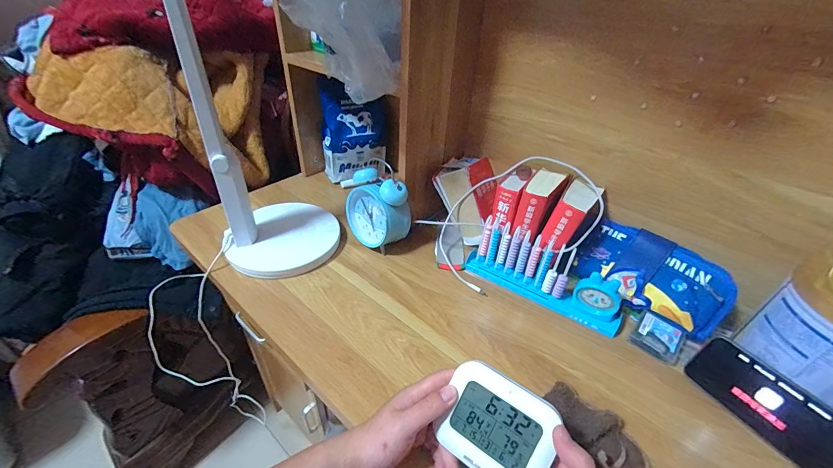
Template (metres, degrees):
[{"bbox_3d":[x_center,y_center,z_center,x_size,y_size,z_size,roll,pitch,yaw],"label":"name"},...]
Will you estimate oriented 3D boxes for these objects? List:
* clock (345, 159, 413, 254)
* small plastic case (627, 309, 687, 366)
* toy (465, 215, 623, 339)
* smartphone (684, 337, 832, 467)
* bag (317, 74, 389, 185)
[{"bbox_3d":[-0.068,-0.040,0.612,0.104,0.148,0.063,32,45,32],"label":"clock"},{"bbox_3d":[0.339,0.147,0.494,0.060,0.034,0.052,32,44,32],"label":"small plastic case"},{"bbox_3d":[0.200,0.060,0.549,0.234,0.095,0.042,25,41,26],"label":"toy"},{"bbox_3d":[0.404,0.194,0.407,0.013,0.071,0.147,5,31,-40],"label":"smartphone"},{"bbox_3d":[-0.134,-0.227,0.781,0.144,0.198,0.061,-10,39,-18],"label":"bag"}]

